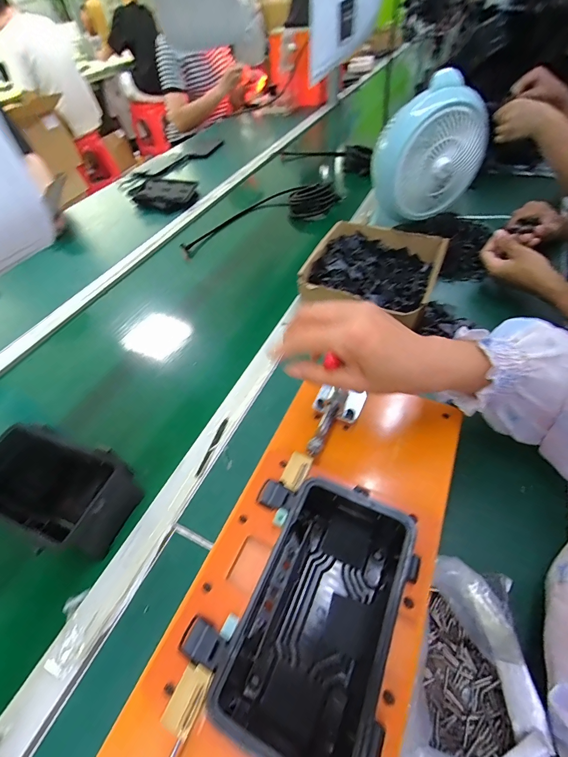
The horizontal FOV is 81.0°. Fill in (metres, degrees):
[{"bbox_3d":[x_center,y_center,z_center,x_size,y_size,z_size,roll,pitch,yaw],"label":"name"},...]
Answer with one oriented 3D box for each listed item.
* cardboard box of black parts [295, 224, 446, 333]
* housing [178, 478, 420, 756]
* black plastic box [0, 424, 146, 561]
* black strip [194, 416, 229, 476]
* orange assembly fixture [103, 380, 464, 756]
[{"bbox_3d":[0.162,-0.194,0.603,0.214,0.063,0.226,16,55,18],"label":"cardboard box of black parts"},{"bbox_3d":[0.019,0.184,0.276,0.139,0.081,0.177,19,56,20],"label":"housing"},{"bbox_3d":[-0.266,0.129,0.391,0.172,0.081,0.103,14,54,17],"label":"black plastic box"},{"bbox_3d":[-0.096,0.091,0.451,0.009,0.006,0.090,13,54,16],"label":"black strip"},{"bbox_3d":[0.024,0.184,0.270,0.179,0.081,0.449,20,56,21],"label":"orange assembly fixture"}]

